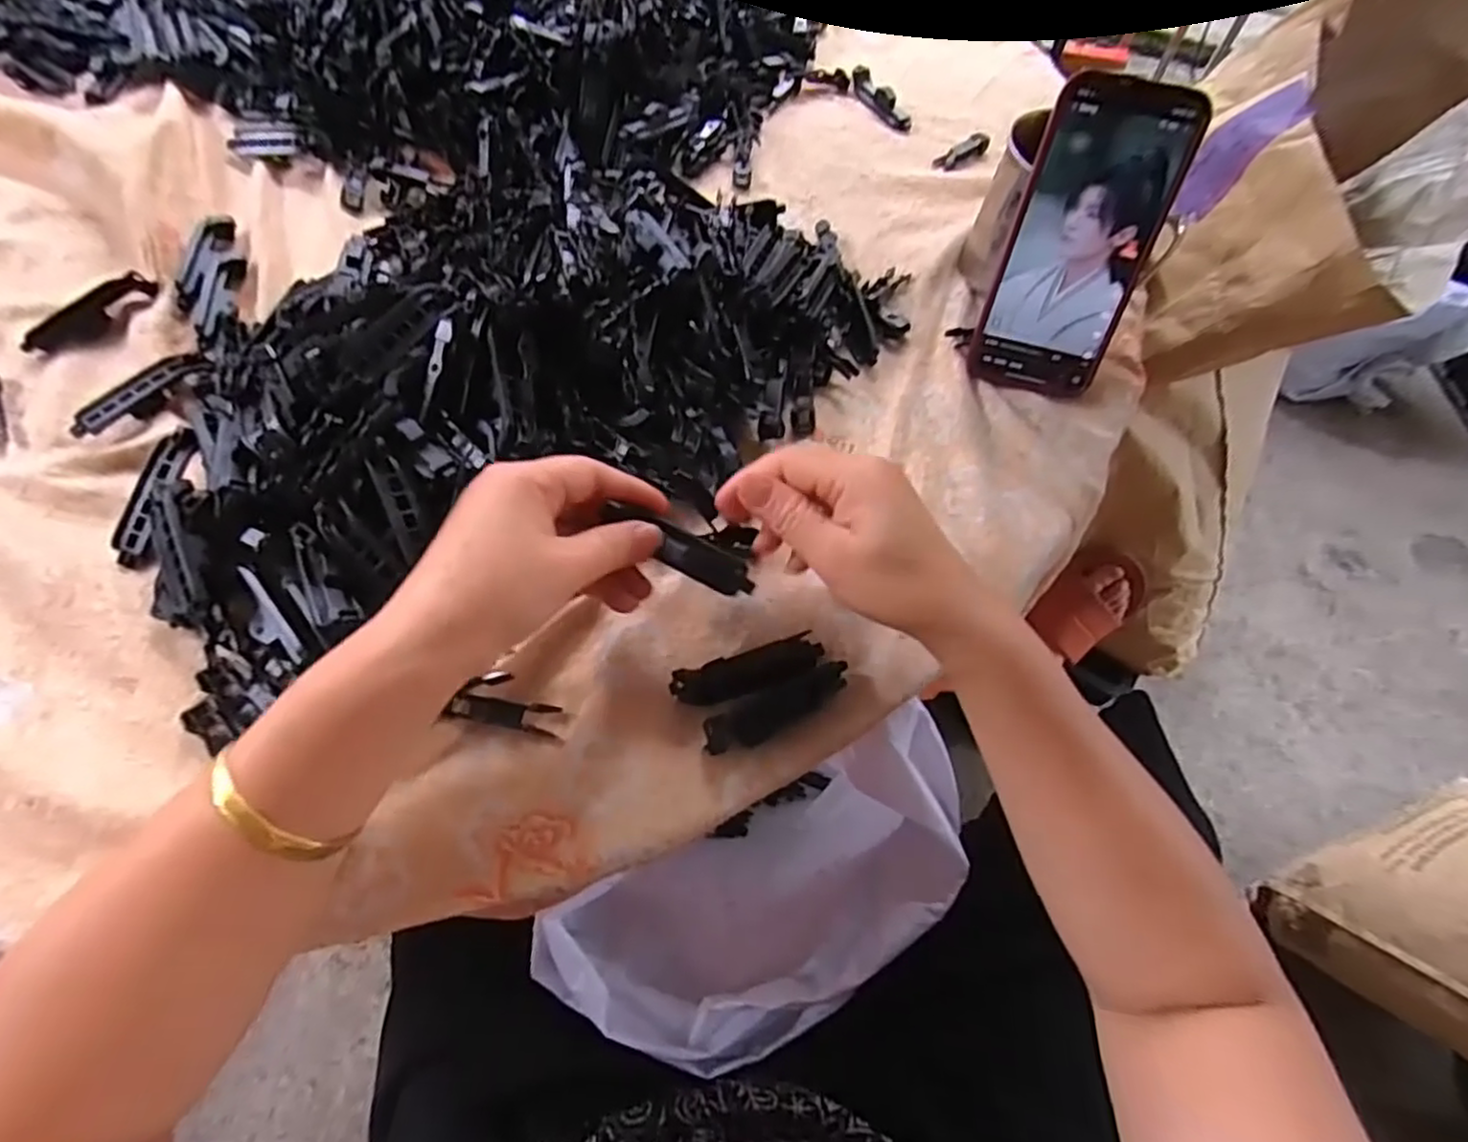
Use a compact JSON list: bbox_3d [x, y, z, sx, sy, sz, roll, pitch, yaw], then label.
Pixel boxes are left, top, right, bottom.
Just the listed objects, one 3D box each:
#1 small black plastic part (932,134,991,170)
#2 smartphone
[{"bbox_3d":[0.178,-0.327,0.533,0.047,0.012,0.018,-34,70,-18],"label":"small black plastic part"},{"bbox_3d":[0.195,-0.183,0.386,0.076,0.159,0.005,16,32,8],"label":"smartphone"}]

